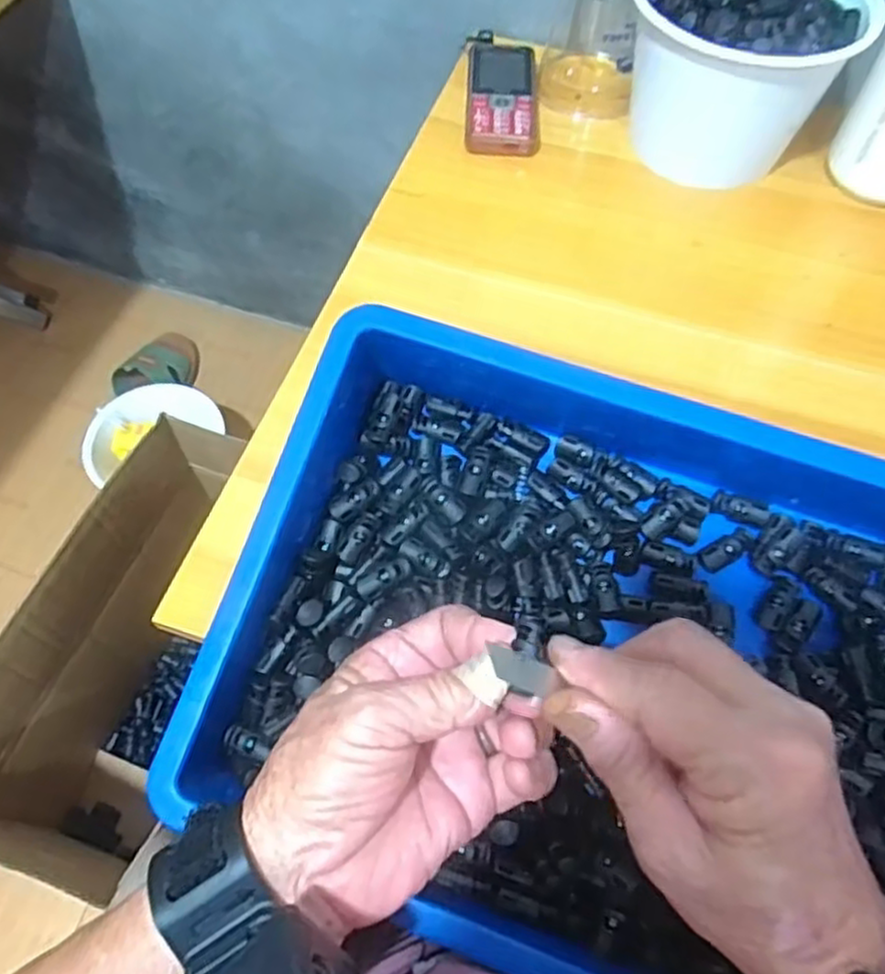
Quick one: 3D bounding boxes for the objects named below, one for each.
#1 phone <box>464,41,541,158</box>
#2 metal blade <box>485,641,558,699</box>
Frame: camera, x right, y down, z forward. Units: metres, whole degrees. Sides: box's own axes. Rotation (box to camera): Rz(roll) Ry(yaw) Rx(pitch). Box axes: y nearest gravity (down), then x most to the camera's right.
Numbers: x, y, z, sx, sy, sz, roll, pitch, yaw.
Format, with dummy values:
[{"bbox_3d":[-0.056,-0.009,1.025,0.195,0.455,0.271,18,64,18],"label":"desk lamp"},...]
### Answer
[{"bbox_3d":[0.051,-0.326,0.596,0.059,0.013,0.135,4,61,1],"label":"phone"},{"bbox_3d":[0.029,0.068,0.264,0.031,0.004,0.012,31,73,-34],"label":"metal blade"}]

